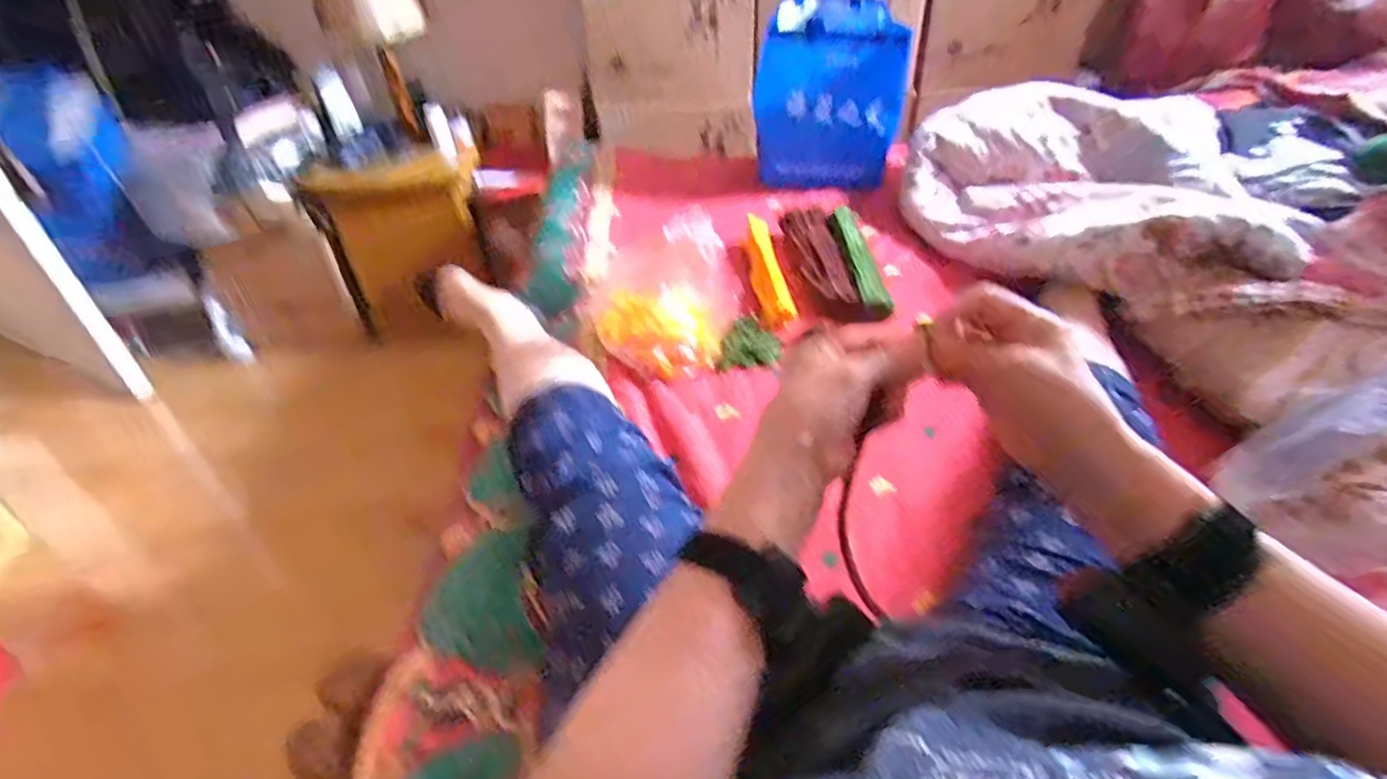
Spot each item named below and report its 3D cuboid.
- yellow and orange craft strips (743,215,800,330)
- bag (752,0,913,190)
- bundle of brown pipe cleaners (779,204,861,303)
[{"bbox_3d":[0.114,-0.198,1.059,0.053,0.042,0.288,-5,38,-3],"label":"yellow and orange craft strips"},{"bbox_3d":[0.253,-0.545,1.220,0.262,0.282,0.122,22,45,28],"label":"bag"},{"bbox_3d":[0.197,-0.223,1.054,0.077,0.034,0.283,-3,38,0],"label":"bundle of brown pipe cleaners"}]

